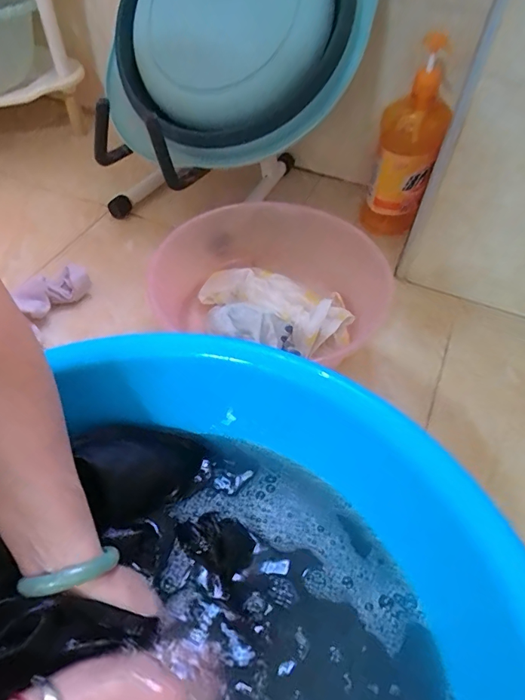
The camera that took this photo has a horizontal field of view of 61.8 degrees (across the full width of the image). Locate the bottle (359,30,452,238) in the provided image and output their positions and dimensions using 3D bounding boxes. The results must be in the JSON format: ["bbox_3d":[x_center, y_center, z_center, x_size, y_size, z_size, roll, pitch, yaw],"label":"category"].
[{"bbox_3d":[0.216,-0.293,0.663,0.093,0.259,0.093,16,52,11],"label":"bottle"}]

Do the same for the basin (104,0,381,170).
[{"bbox_3d":[-0.048,-0.432,0.565,0.388,0.346,0.101,-9,4,17],"label":"basin"}]

